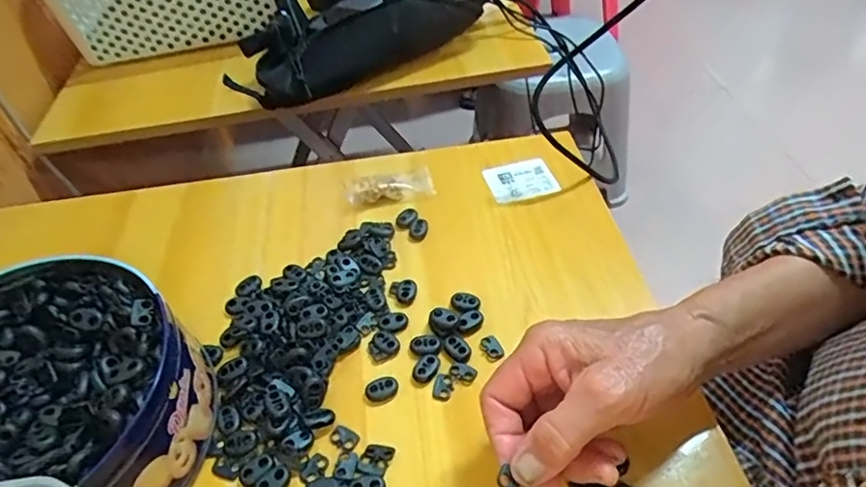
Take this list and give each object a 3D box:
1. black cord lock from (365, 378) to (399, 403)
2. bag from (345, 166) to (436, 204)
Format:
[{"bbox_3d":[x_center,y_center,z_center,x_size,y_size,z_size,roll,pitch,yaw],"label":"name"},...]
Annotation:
[{"bbox_3d":[-0.034,0.097,0.370,0.021,0.008,0.014,-16,47,-12],"label":"black cord lock"},{"bbox_3d":[-0.039,-0.053,0.510,0.078,0.018,0.029,-14,47,-11],"label":"bag"}]

